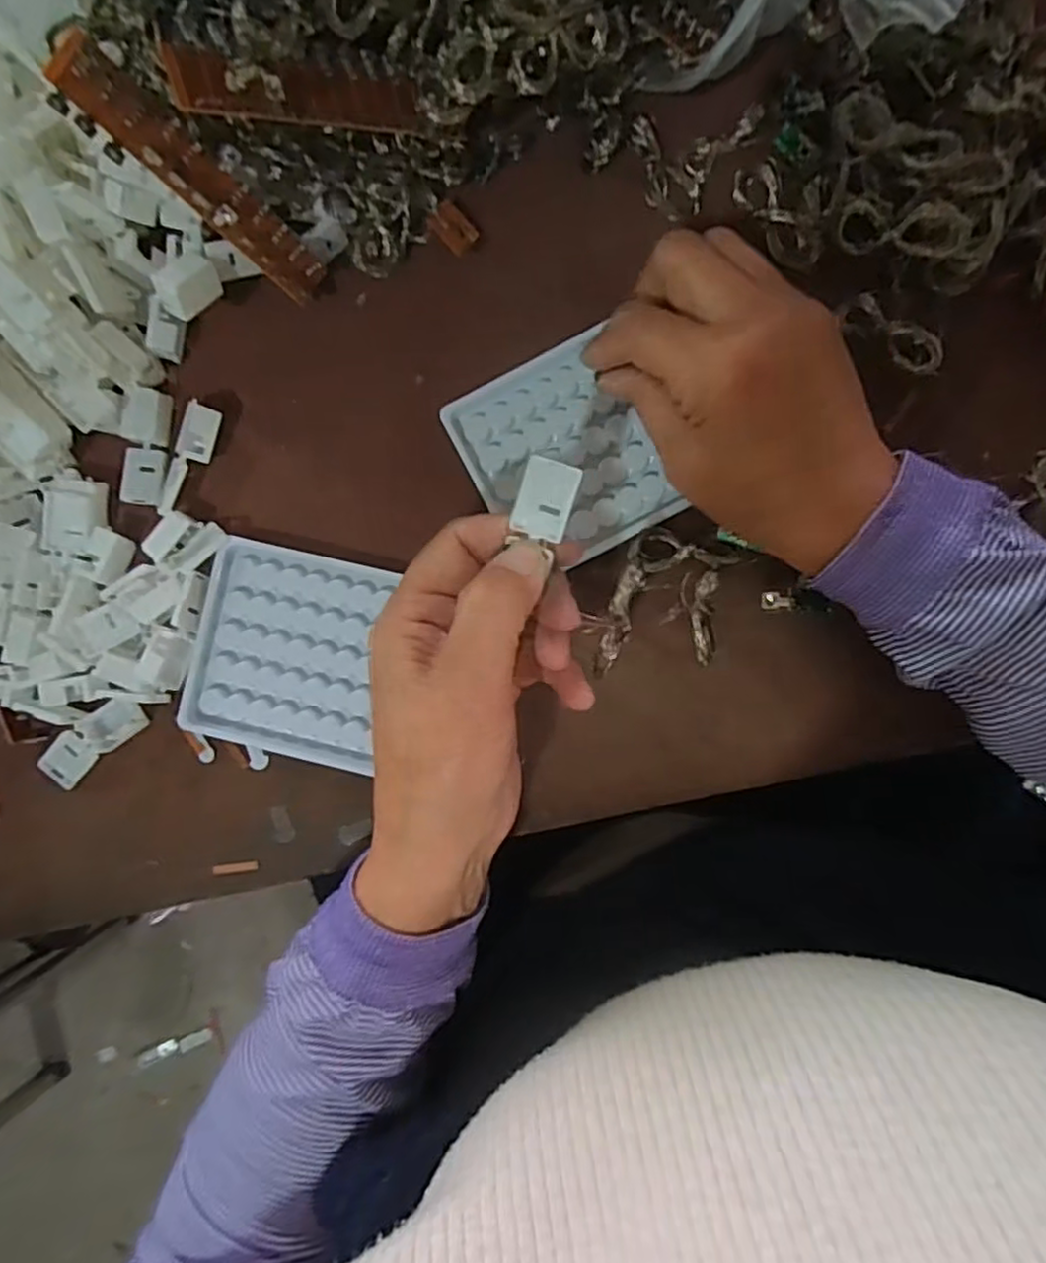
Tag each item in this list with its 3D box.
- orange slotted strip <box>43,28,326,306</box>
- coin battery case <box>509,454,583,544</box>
[{"bbox_3d":[-0.134,-0.188,0.286,0.114,0.020,0.022,35,93,-40],"label":"orange slotted strip"},{"bbox_3d":[0.008,-0.047,0.240,0.020,0.004,0.027,19,108,2],"label":"coin battery case"}]

